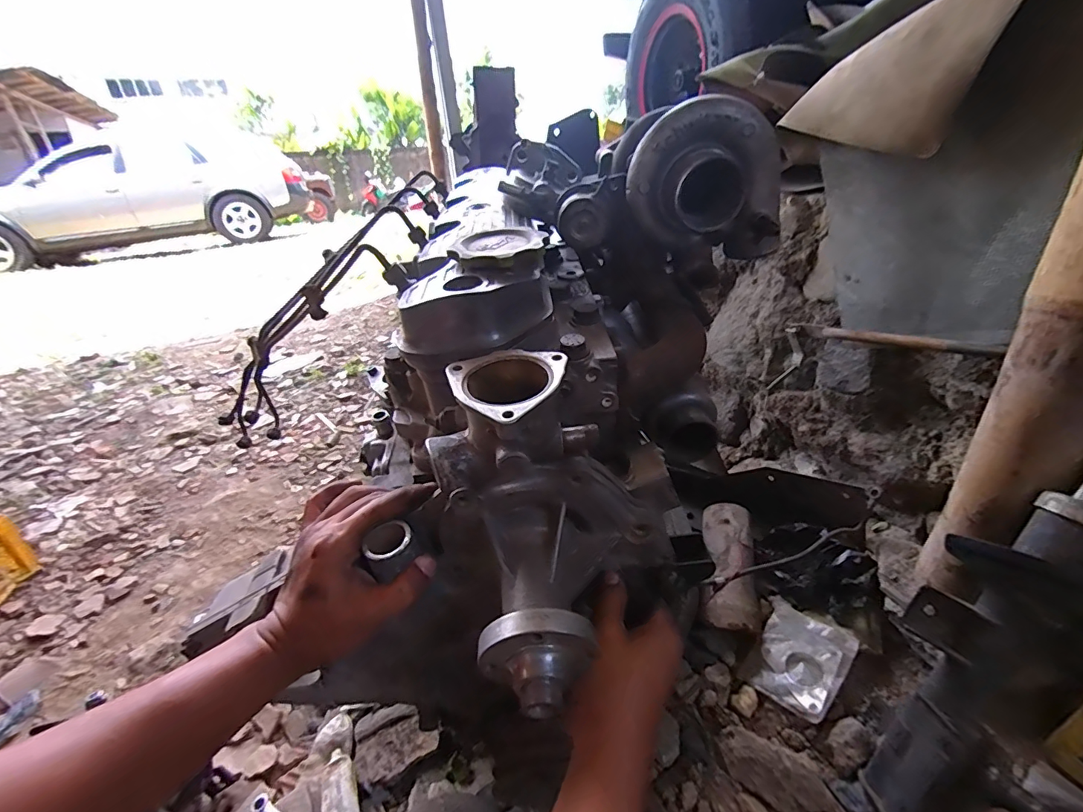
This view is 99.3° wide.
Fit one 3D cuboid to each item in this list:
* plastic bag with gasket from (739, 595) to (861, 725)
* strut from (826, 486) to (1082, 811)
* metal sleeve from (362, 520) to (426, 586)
[{"bbox_3d":[0.365,0.357,0.656,0.145,0.020,0.117,-41,32,-27],"label":"plastic bag with gasket"},{"bbox_3d":[0.468,0.210,0.458,0.095,0.564,0.127,20,10,-34],"label":"strut"},{"bbox_3d":[-0.101,0.097,0.311,0.033,0.019,0.028,-26,33,-38],"label":"metal sleeve"}]

